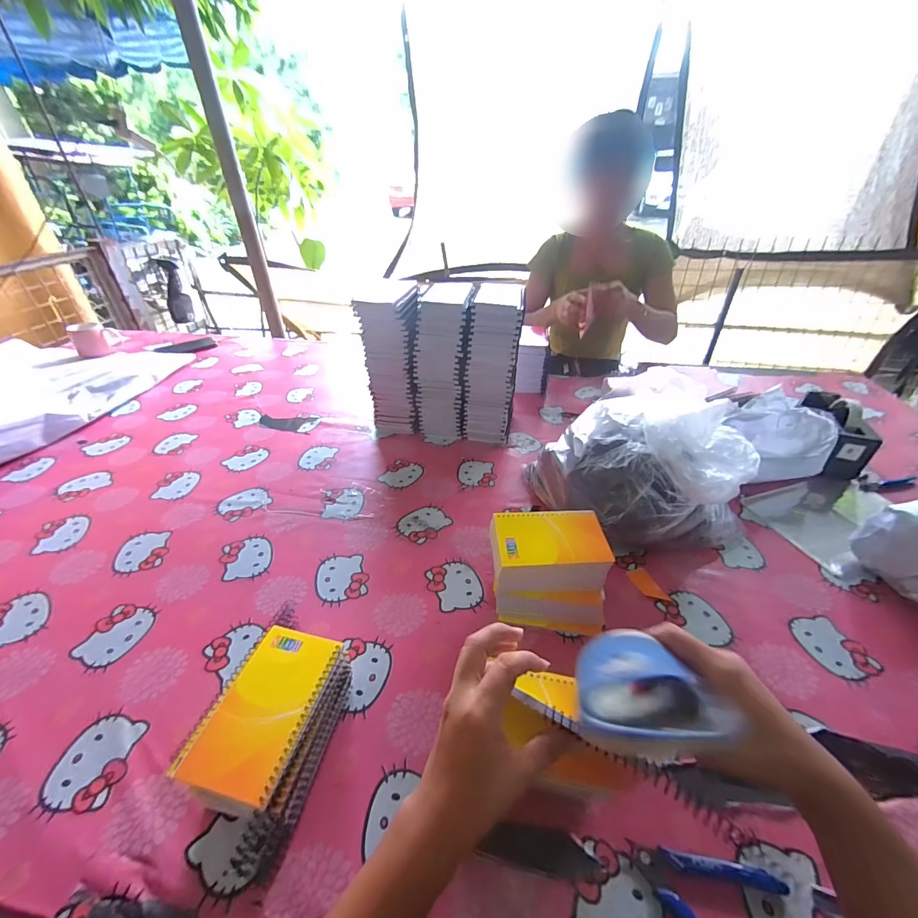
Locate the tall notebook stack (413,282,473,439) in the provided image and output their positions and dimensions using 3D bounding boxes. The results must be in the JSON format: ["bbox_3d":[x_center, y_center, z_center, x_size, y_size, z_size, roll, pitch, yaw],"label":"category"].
[{"bbox_3d":[-0.032,-0.196,0.814,0.101,0.293,0.121,2,37,2],"label":"tall notebook stack"}]

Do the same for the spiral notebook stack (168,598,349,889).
[{"bbox_3d":[-0.175,0.253,0.377,0.097,0.098,0.140,9,37,11],"label":"spiral notebook stack"}]

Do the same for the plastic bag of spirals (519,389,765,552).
[{"bbox_3d":[0.282,0.006,0.626,0.264,0.198,0.242,-10,38,-14],"label":"plastic bag of spirals"}]

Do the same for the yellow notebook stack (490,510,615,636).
[{"bbox_3d":[0.110,0.144,0.506,0.135,0.119,0.098,-1,37,-1],"label":"yellow notebook stack"}]

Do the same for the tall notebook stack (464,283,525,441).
[{"bbox_3d":[0.074,-0.185,0.807,0.101,0.291,0.121,9,37,11],"label":"tall notebook stack"}]

